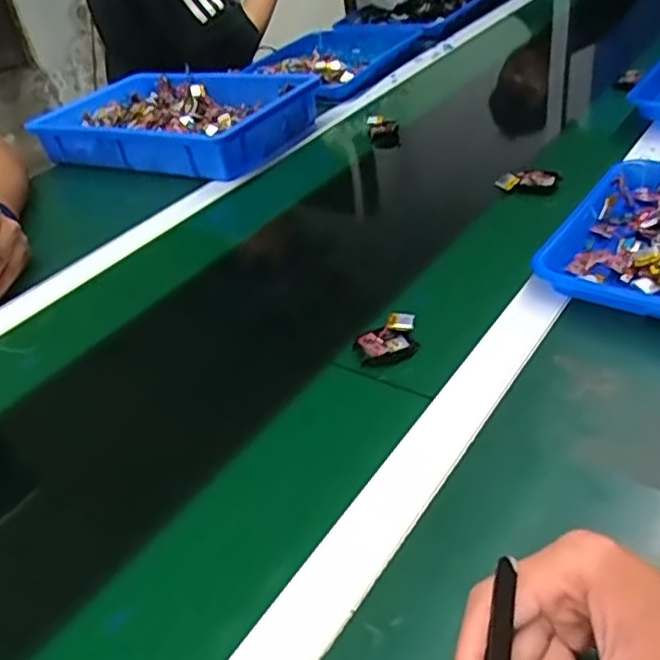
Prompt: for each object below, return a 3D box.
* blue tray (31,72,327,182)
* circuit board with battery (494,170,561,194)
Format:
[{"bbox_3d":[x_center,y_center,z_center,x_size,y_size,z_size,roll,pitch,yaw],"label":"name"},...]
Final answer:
[{"bbox_3d":[-0.223,-0.313,0.996,0.358,0.063,0.248,12,39,28],"label":"blue tray"},{"bbox_3d":[0.219,-0.164,0.756,0.065,0.021,0.022,7,37,22],"label":"circuit board with battery"}]

